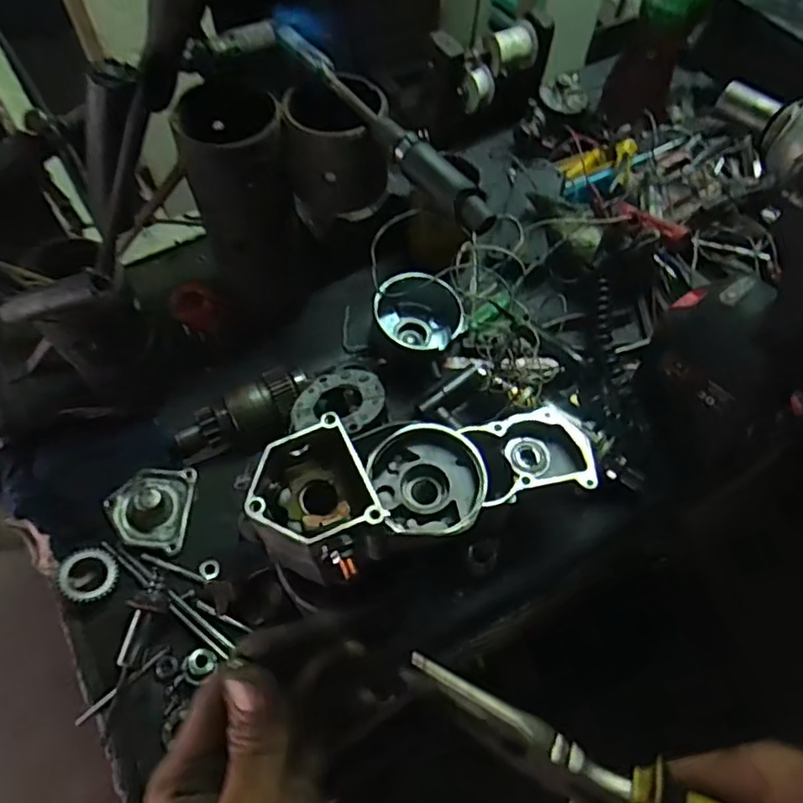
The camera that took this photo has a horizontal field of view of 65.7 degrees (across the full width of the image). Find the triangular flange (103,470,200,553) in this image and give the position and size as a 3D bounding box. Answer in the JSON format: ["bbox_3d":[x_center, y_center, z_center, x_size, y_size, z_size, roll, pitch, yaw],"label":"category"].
[{"bbox_3d":[-0.230,0.092,0.564,0.070,0.029,0.075,9,64,-9],"label":"triangular flange"}]

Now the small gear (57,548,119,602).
[{"bbox_3d":[-0.268,0.149,0.534,0.046,0.015,0.044,15,44,-15],"label":"small gear"}]

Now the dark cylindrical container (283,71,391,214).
[{"bbox_3d":[-0.054,-0.217,0.547,0.085,0.104,0.079,1,60,-1],"label":"dark cylindrical container"}]

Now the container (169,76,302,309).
[{"bbox_3d":[-0.146,-0.179,0.601,0.086,0.220,0.093,1,60,-1],"label":"container"}]

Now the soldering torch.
[{"bbox_3d":[-0.016,-0.220,0.490,0.027,0.032,0.255,-36,67,-20],"label":"soldering torch"}]

